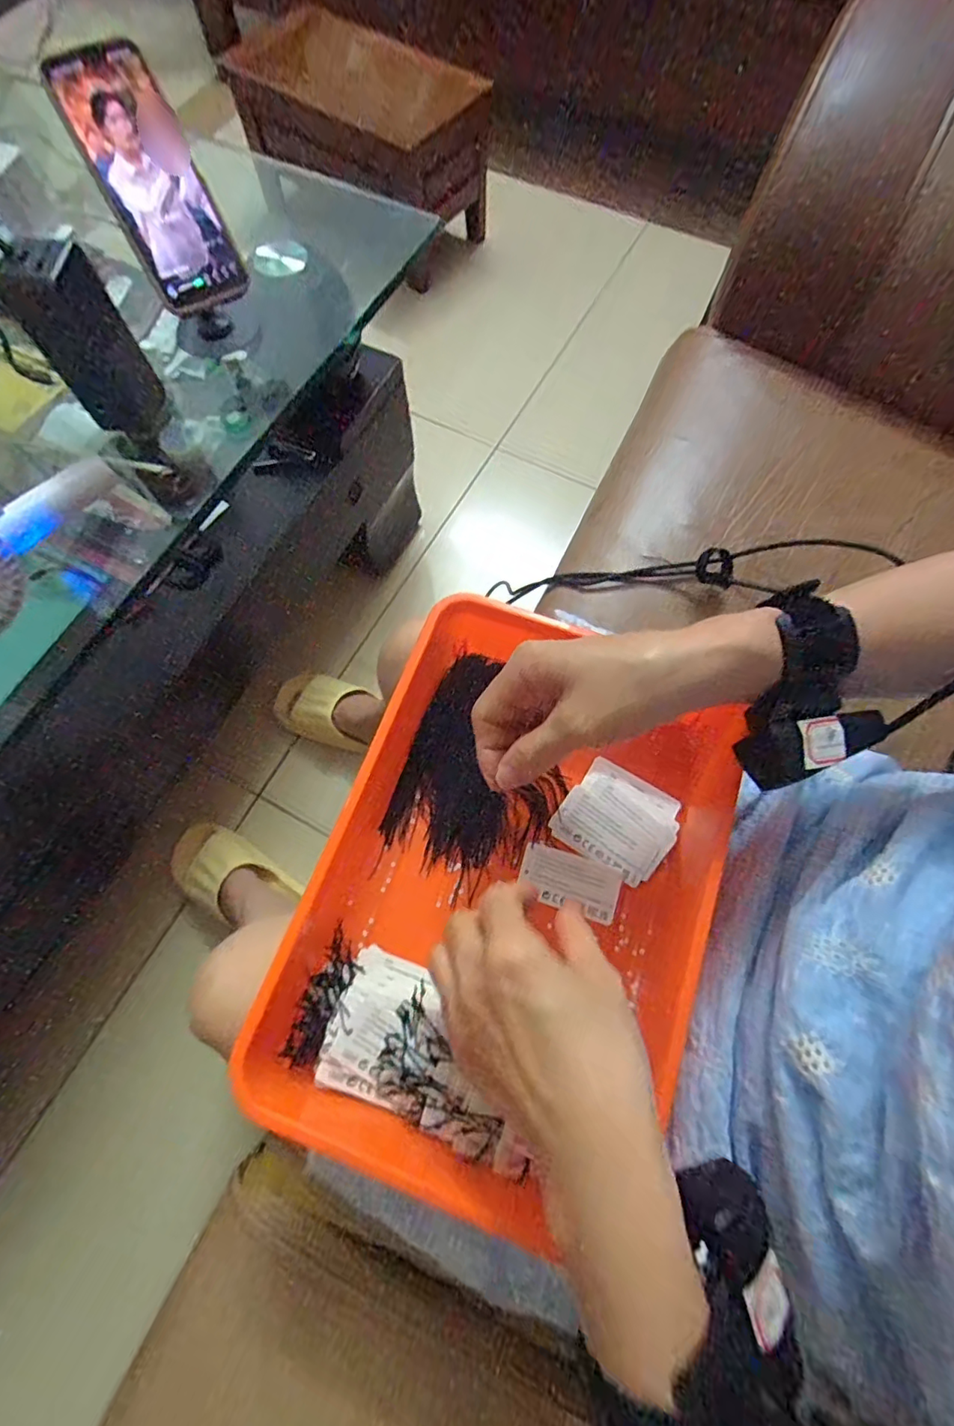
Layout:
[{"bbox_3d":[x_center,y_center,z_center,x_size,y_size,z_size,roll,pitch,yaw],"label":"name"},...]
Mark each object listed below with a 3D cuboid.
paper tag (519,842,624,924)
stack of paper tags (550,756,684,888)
[{"bbox_3d":[0.061,0.111,0.364,0.064,0.006,0.035,17,71,6],"label":"paper tag"},{"bbox_3d":[0.095,0.071,0.372,0.072,0.013,0.065,33,74,11],"label":"stack of paper tags"}]

